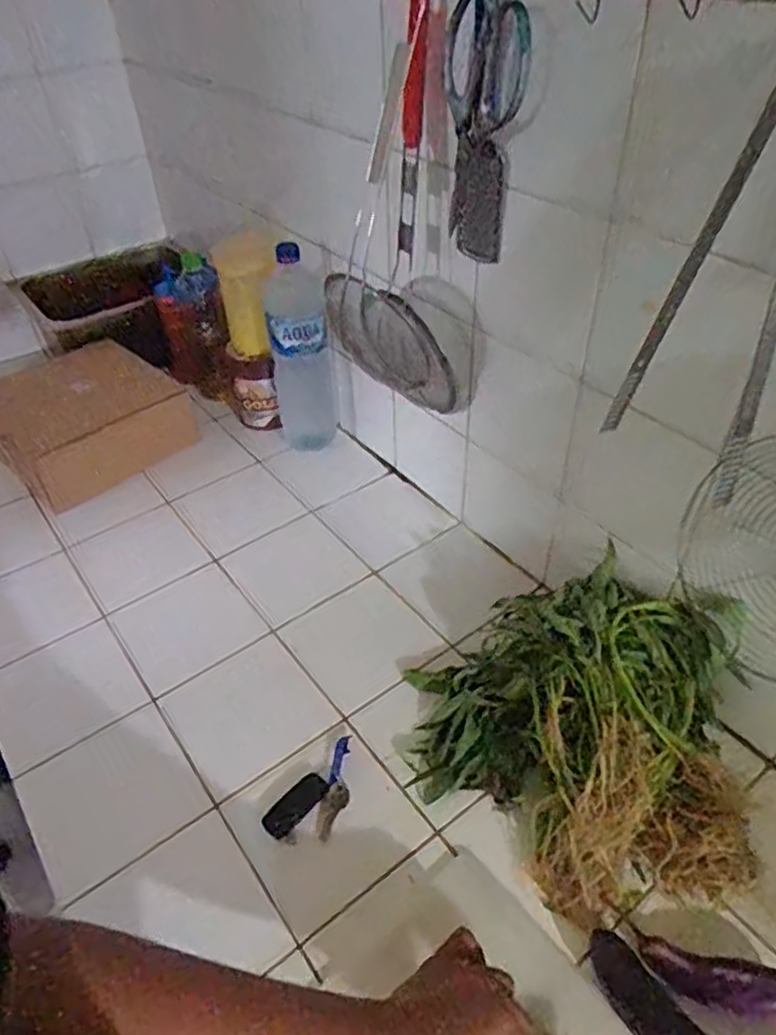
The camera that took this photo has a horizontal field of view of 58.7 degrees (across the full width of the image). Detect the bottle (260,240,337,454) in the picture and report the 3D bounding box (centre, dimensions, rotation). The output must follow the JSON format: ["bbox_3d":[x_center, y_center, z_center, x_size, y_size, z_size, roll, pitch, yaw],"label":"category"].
[{"bbox_3d":[-0.131,-0.244,1.033,0.089,0.308,0.083,-7,42,-6],"label":"bottle"}]

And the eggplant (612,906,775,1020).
[{"bbox_3d":[0.251,0.357,0.545,0.132,0.030,0.042,16,45,19],"label":"eggplant"}]

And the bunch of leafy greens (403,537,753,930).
[{"bbox_3d":[0.176,0.192,0.678,0.303,0.119,0.322,8,43,11],"label":"bunch of leafy greens"}]

